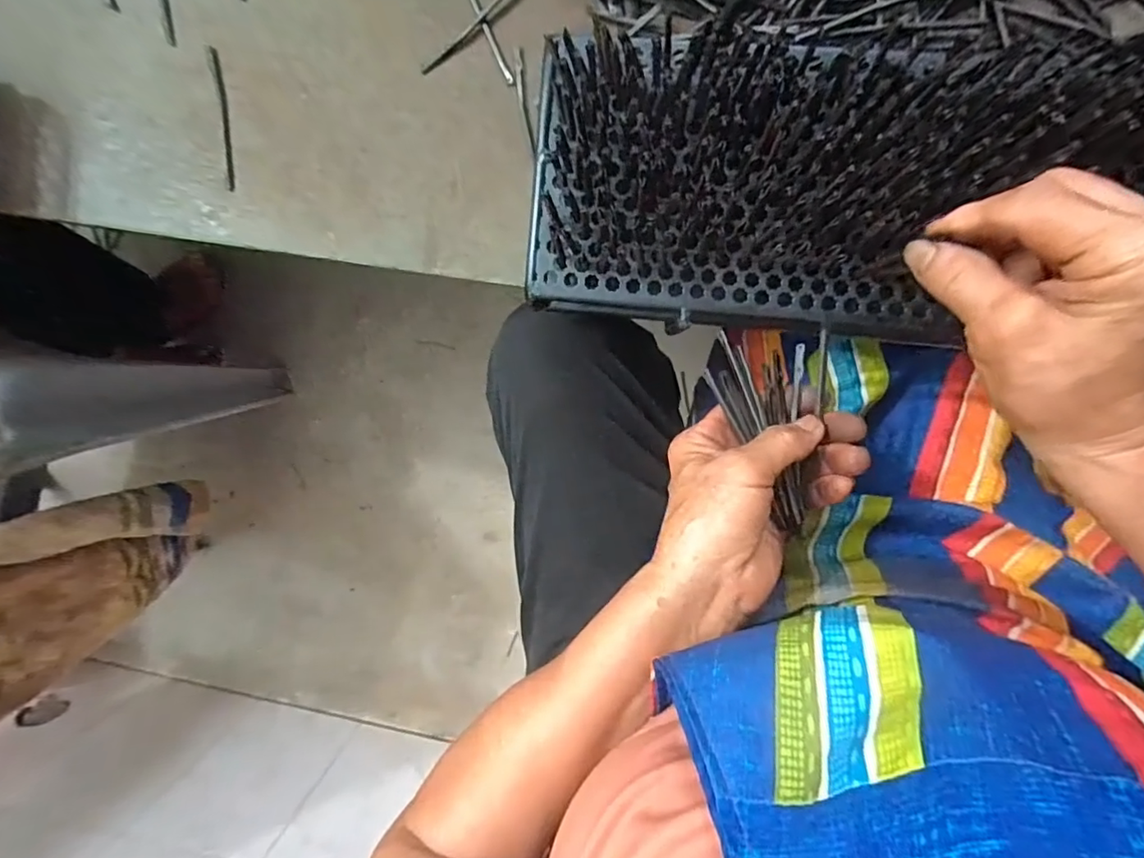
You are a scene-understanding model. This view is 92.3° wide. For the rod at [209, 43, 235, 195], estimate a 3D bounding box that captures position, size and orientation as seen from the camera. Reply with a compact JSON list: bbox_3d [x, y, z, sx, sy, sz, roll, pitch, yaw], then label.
[{"bbox_3d":[-0.247,-0.218,0.390,0.006,0.006,0.093,-1,97,4],"label":"rod"}]

